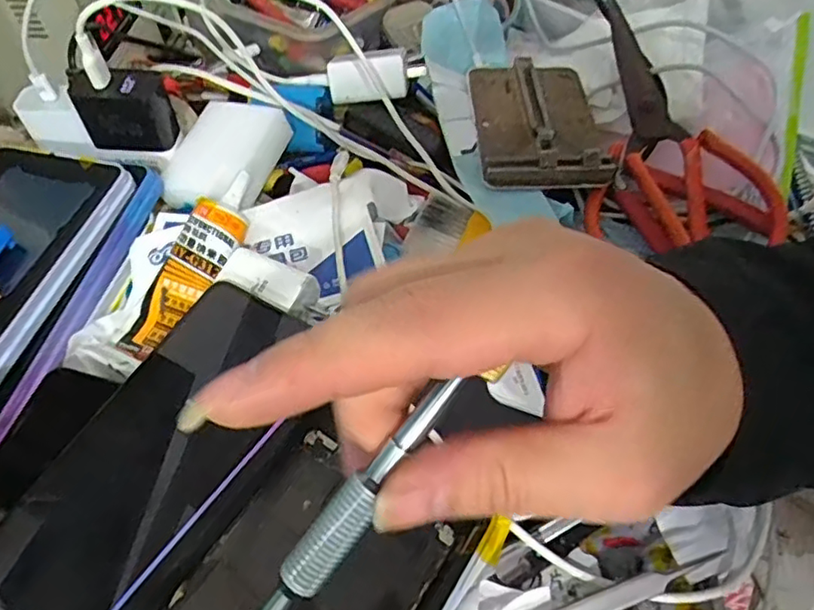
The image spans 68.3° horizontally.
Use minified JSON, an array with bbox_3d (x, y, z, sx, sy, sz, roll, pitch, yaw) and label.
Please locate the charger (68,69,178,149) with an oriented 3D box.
[{"bbox_3d":[-0.175,-0.123,0.374,0.048,0.049,0.028,4,53,5],"label":"charger"}]

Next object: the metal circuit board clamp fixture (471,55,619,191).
[{"bbox_3d":[0.092,-0.120,0.397,0.094,0.028,0.114,-3,53,0],"label":"metal circuit board clamp fixture"}]

